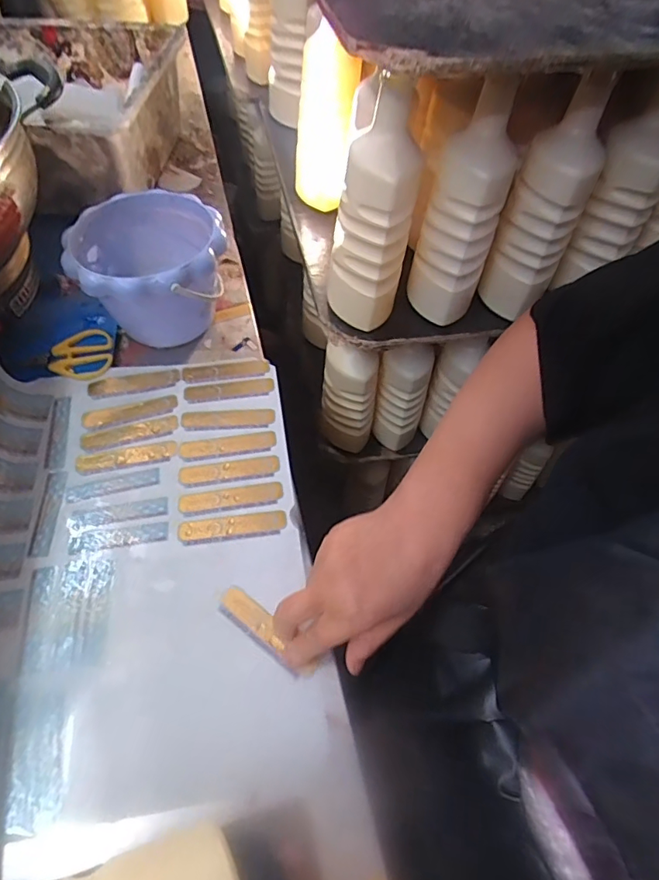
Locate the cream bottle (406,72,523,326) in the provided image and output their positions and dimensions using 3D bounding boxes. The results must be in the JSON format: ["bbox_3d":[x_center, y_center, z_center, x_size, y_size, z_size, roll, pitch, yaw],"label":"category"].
[{"bbox_3d":[0.129,-0.217,0.495,0.072,0.216,0.060,15,55,6],"label":"cream bottle"}]

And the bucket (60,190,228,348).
[{"bbox_3d":[-0.193,-0.174,0.554,0.157,0.120,0.138,-1,55,-5],"label":"bucket"}]

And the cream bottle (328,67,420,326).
[{"bbox_3d":[0.041,-0.205,0.477,0.072,0.219,0.053,3,55,-2],"label":"cream bottle"}]

